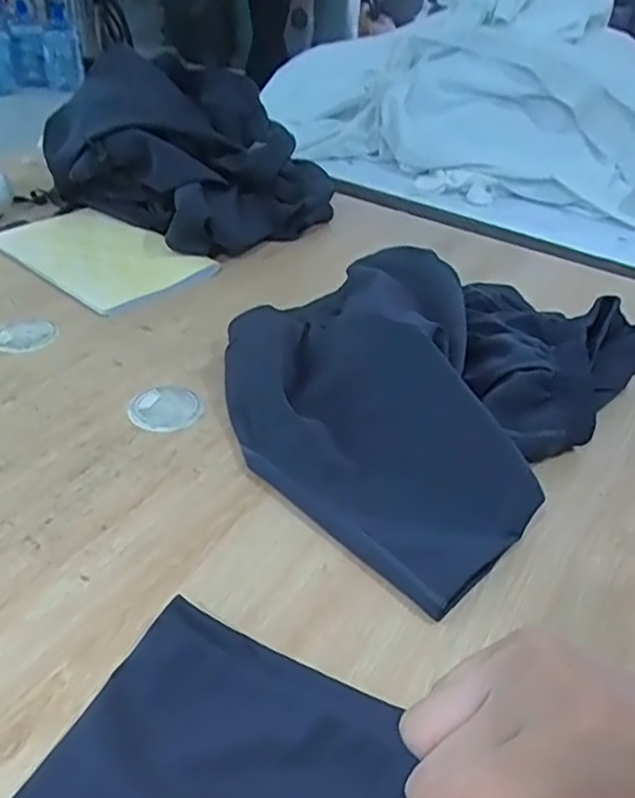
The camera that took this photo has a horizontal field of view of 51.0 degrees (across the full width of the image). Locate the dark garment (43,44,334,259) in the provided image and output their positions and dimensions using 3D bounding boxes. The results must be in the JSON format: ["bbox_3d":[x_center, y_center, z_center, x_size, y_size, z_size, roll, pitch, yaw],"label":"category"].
[{"bbox_3d":[-0.188,-0.339,0.925,0.351,0.177,0.256,24,40,23],"label":"dark garment"}]

